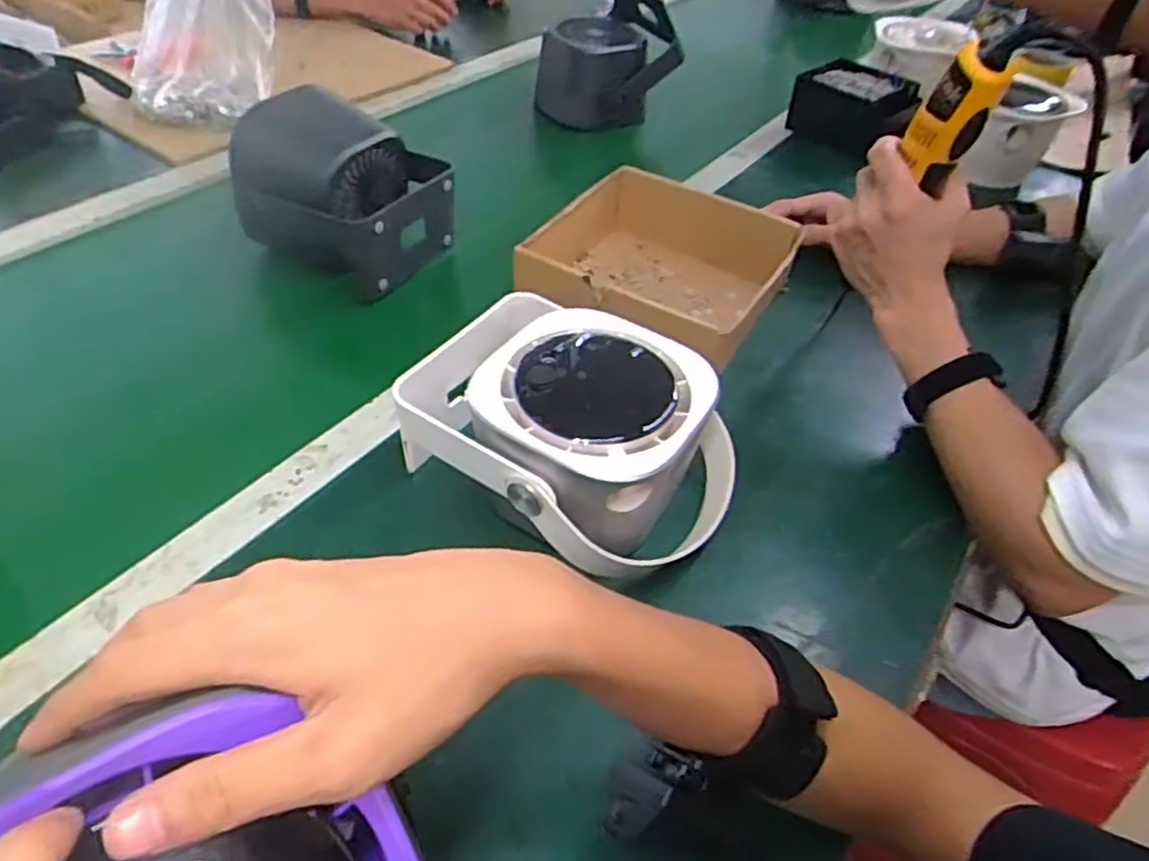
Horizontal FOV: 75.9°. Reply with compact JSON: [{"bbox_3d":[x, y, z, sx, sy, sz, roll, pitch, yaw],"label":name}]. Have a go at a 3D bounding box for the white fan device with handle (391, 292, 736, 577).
[{"bbox_3d":[0.002,0.001,0.511,0.216,0.101,0.159,25,48,18],"label":"white fan device with handle"}]

